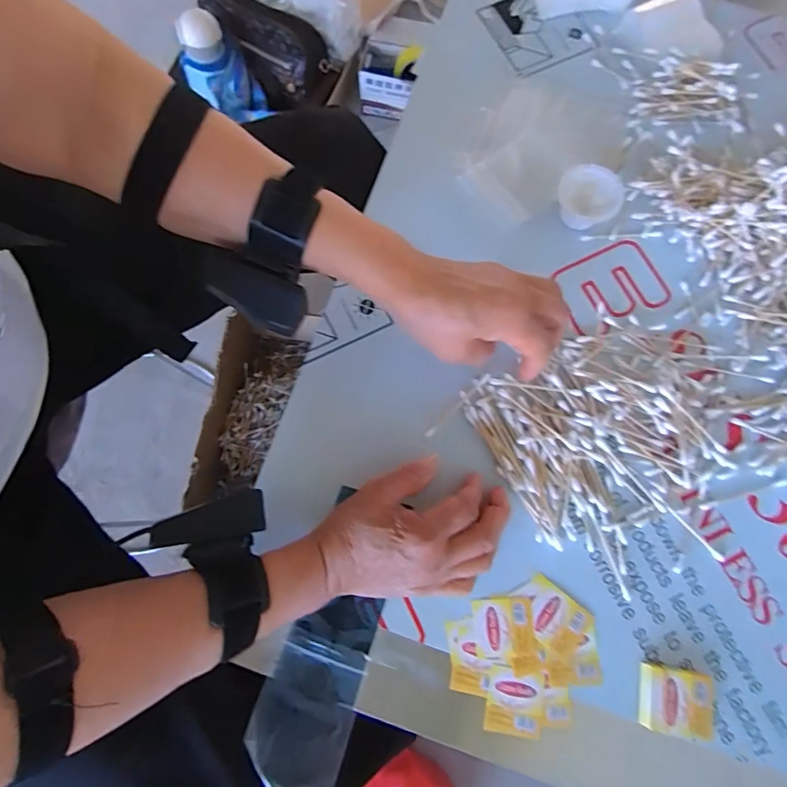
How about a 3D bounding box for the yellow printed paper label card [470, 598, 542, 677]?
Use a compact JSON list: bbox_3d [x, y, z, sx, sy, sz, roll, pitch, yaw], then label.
[{"bbox_3d":[0.082,0.178,0.347,0.045,0.004,0.050,-2,77,0],"label":"yellow printed paper label card"}]

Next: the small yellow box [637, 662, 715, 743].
[{"bbox_3d":[0.200,0.218,0.334,0.049,0.012,0.042,10,77,3],"label":"small yellow box"}]

